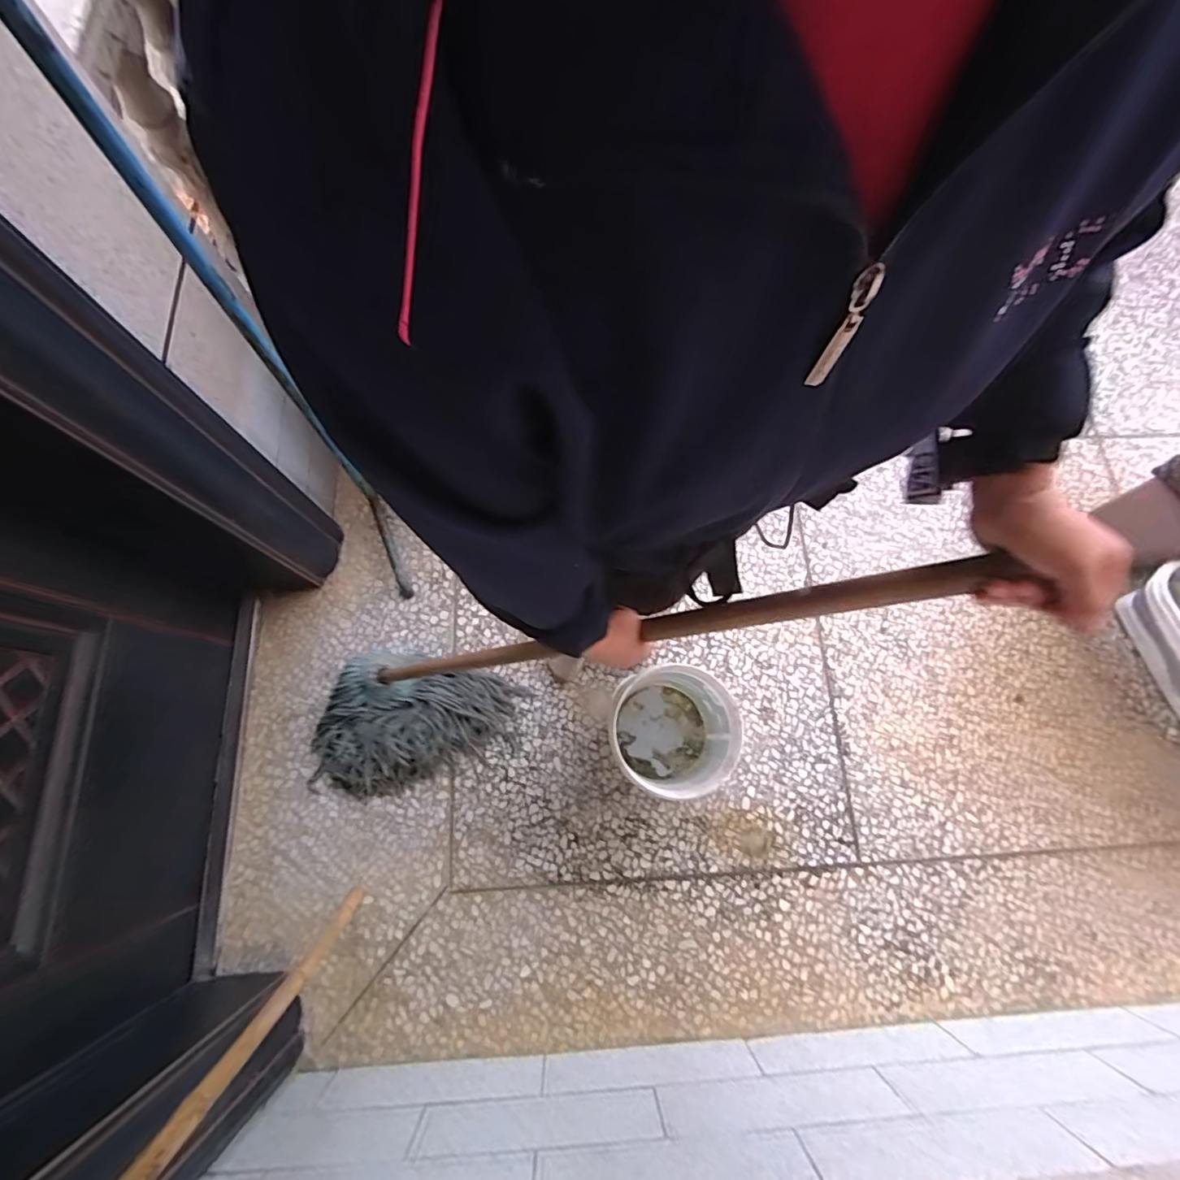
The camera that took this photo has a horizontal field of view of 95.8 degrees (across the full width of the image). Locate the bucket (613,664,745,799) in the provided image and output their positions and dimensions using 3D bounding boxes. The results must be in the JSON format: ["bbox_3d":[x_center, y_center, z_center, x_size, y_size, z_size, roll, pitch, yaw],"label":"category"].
[{"bbox_3d":[0.165,0.307,1.141,0.249,0.205,0.236,1,72,-2],"label":"bucket"}]

